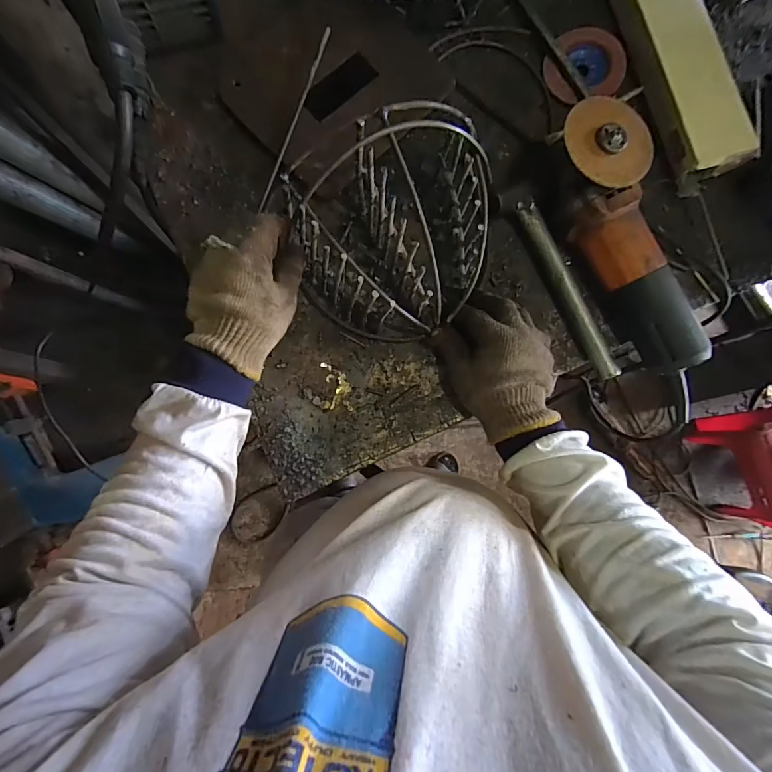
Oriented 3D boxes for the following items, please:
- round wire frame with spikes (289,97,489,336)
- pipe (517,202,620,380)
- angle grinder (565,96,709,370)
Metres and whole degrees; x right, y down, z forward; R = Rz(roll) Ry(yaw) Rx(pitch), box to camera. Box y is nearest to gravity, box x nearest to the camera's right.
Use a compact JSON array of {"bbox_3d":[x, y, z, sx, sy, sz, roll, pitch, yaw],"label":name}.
[{"bbox_3d":[0.017,-0.143,0.394,0.202,0.122,0.167,-26,88,-8],"label":"round wire frame with spikes"},{"bbox_3d":[0.204,-0.108,0.453,0.024,0.018,0.213,-24,88,-7],"label":"pipe"},{"bbox_3d":[0.257,-0.149,0.427,0.102,0.078,0.282,-20,87,-7],"label":"angle grinder"}]

